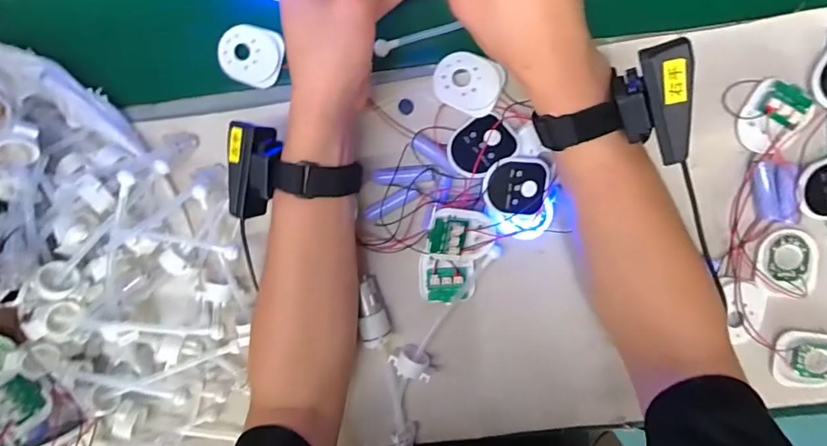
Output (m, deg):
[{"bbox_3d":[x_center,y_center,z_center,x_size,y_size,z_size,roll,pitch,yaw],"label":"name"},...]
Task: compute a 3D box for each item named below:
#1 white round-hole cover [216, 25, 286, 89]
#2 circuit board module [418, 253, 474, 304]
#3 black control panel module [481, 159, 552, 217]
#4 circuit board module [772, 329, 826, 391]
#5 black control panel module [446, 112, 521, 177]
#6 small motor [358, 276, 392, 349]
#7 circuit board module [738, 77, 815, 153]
[{"bbox_3d":[-0.143,-0.147,0.402,0.055,0.008,0.049,20,96,0],"label":"white round-hole cover"},{"bbox_3d":[0.030,0.051,0.407,0.049,0.012,0.042,4,96,2],"label":"circuit board module"},{"bbox_3d":[0.086,-0.030,0.383,0.057,0.014,0.048,5,100,-17],"label":"black control panel module"},{"bbox_3d":[0.341,0.118,0.394,0.058,0.007,0.049,9,96,1],"label":"circuit board module"},{"bbox_3d":[0.056,-0.065,0.383,0.056,0.014,0.046,-39,75,-2],"label":"black control panel module"},{"bbox_3d":[-0.037,0.078,0.406,0.025,0.019,0.060,-16,95,4],"label":"small motor"},{"bbox_3d":[0.291,-0.088,0.372,0.046,0.014,0.056,45,96,-3],"label":"circuit board module"}]

